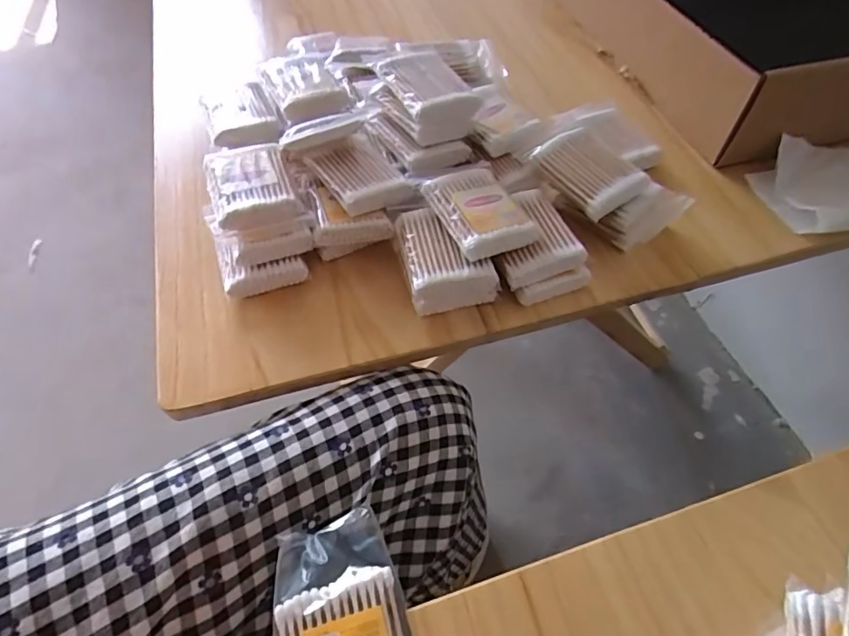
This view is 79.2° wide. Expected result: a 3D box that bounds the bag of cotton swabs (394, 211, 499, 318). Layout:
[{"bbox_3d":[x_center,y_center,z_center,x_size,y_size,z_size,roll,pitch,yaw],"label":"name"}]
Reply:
[{"bbox_3d":[0.013,-0.041,0.358,0.059,0.039,0.068,-7,56,-5],"label":"bag of cotton swabs"}]

